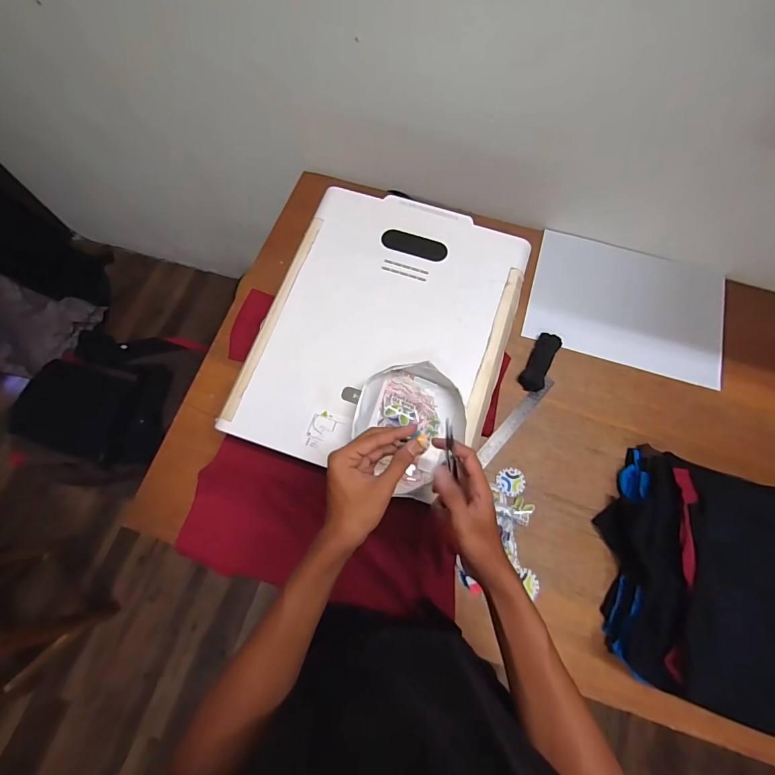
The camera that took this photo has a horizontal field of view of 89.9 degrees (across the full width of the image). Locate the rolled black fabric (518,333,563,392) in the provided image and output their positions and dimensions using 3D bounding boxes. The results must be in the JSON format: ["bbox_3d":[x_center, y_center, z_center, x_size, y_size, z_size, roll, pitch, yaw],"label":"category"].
[{"bbox_3d":[0.317,-0.051,0.803,0.046,0.028,0.128,26,73,6],"label":"rolled black fabric"}]

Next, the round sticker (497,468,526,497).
[{"bbox_3d":[0.238,0.179,0.744,0.050,0.007,0.050,1,72,-2],"label":"round sticker"}]

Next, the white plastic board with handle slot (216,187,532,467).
[{"bbox_3d":[-0.002,-0.107,0.660,0.402,0.034,0.496,18,73,4],"label":"white plastic board with handle slot"}]

